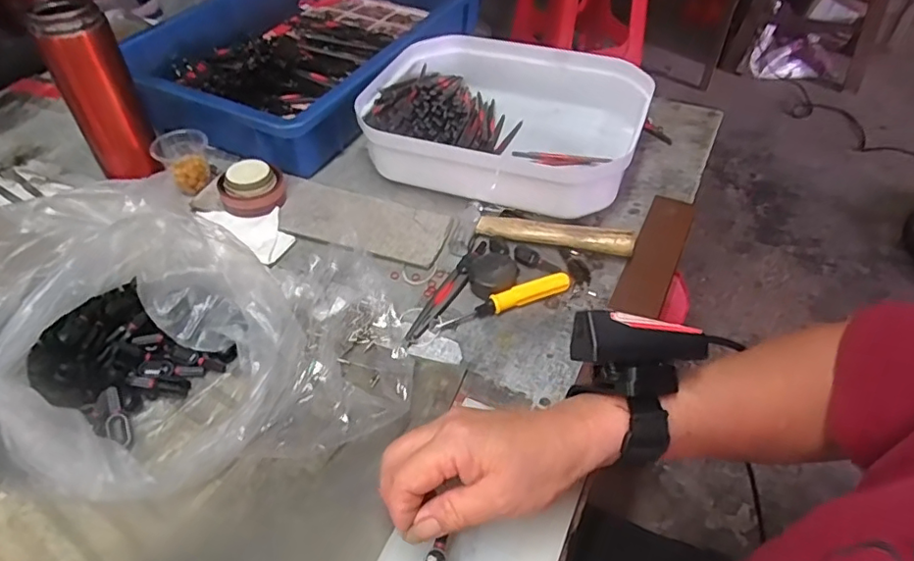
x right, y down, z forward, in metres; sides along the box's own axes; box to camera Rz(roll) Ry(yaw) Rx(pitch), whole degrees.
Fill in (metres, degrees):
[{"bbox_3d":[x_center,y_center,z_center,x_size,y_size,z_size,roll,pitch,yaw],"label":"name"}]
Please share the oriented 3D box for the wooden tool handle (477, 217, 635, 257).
[{"bbox_3d":[0.085,-0.040,0.502,0.135,0.023,0.019,10,47,11],"label":"wooden tool handle"}]

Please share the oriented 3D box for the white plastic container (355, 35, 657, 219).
[{"bbox_3d":[0.046,-0.161,0.586,0.261,0.070,0.213,16,48,16],"label":"white plastic container"}]

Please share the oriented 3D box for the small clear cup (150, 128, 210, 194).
[{"bbox_3d":[-0.272,-0.123,0.571,0.053,0.044,0.061,-23,50,-20],"label":"small clear cup"}]

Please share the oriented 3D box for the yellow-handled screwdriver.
[{"bbox_3d":[0.039,0.015,0.459,0.113,0.018,0.017,-16,48,-14],"label":"yellow-handled screwdriver"}]

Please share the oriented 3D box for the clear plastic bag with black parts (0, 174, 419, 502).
[{"bbox_3d":[-0.191,0.024,0.400,0.300,0.100,0.230,-7,46,-6],"label":"clear plastic bag with black parts"}]

